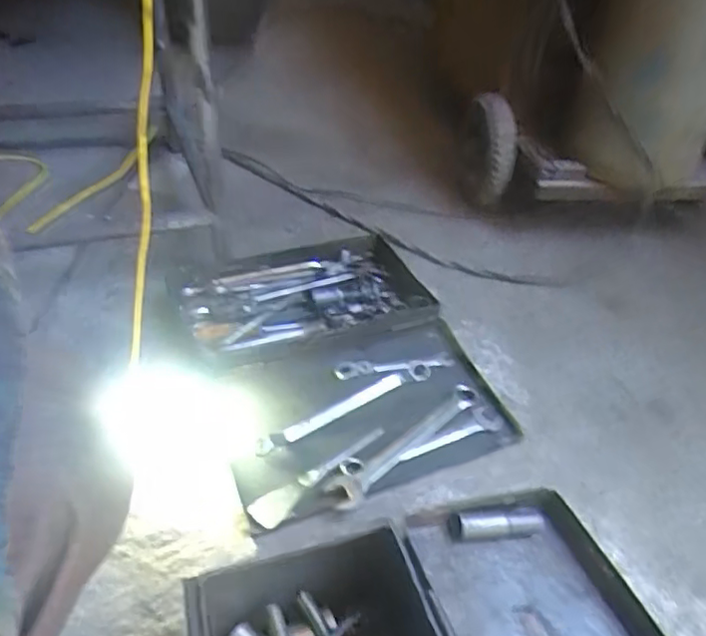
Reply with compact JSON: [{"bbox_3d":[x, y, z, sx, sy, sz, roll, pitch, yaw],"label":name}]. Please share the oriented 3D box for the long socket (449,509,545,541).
[{"bbox_3d":[0.119,0.168,0.516,0.083,0.024,0.018,-5,41,-11],"label":"long socket"}]

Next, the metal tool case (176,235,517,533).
[{"bbox_3d":[-0.024,0.033,0.797,0.333,0.058,0.412,-12,42,-22],"label":"metal tool case"}]

